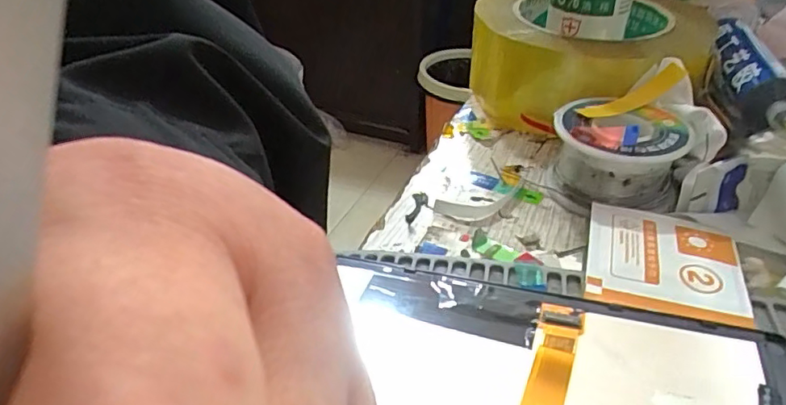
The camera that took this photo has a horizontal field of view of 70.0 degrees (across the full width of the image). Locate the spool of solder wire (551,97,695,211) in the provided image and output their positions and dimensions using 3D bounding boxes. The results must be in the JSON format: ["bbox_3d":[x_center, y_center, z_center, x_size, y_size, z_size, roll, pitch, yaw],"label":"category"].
[{"bbox_3d":[0.096,-0.023,0.240,0.052,0.030,0.048,-1,37,0],"label":"spool of solder wire"}]

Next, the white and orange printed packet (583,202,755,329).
[{"bbox_3d":[0.095,0.020,0.198,0.050,0.004,0.058,11,35,16],"label":"white and orange printed packet"}]

